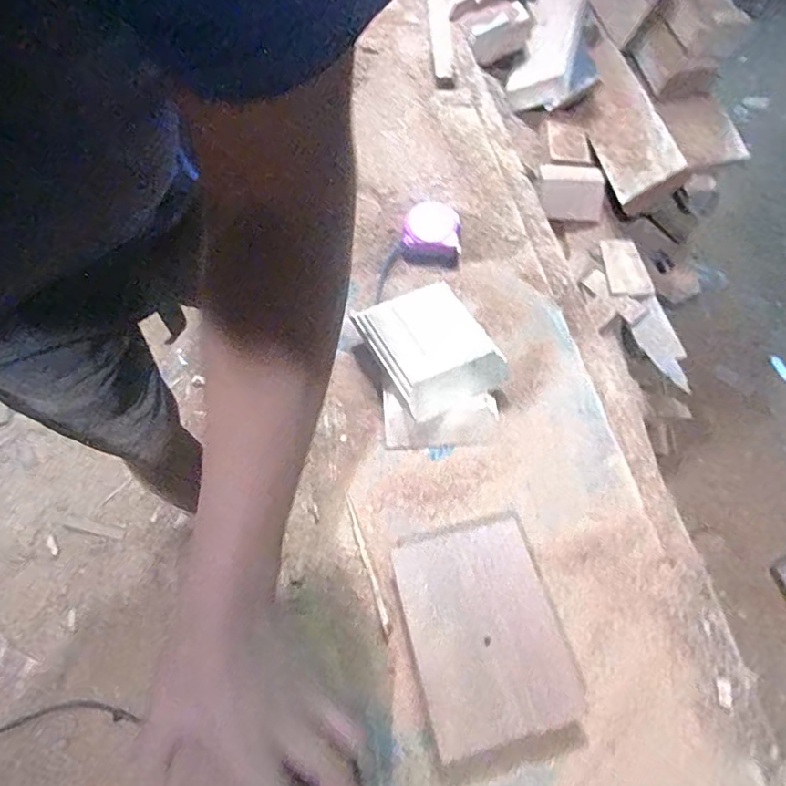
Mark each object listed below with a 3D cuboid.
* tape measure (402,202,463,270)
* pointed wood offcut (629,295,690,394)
[{"bbox_3d":[0.047,-0.193,0.679,0.068,0.039,0.078,1,60,4],"label":"tape measure"},{"bbox_3d":[0.420,-0.074,0.872,0.056,0.018,0.160,-21,72,12],"label":"pointed wood offcut"}]

